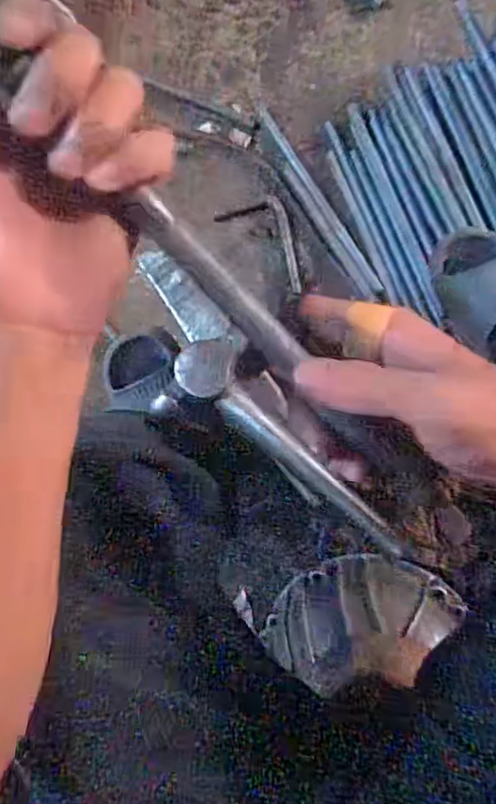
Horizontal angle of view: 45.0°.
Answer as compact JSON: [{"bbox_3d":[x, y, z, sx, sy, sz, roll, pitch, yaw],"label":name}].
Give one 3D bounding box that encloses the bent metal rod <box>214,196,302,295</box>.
[{"bbox_3d":[0.038,-0.254,0.905,0.179,0.008,0.083,44,97,7],"label":"bent metal rod"}]

